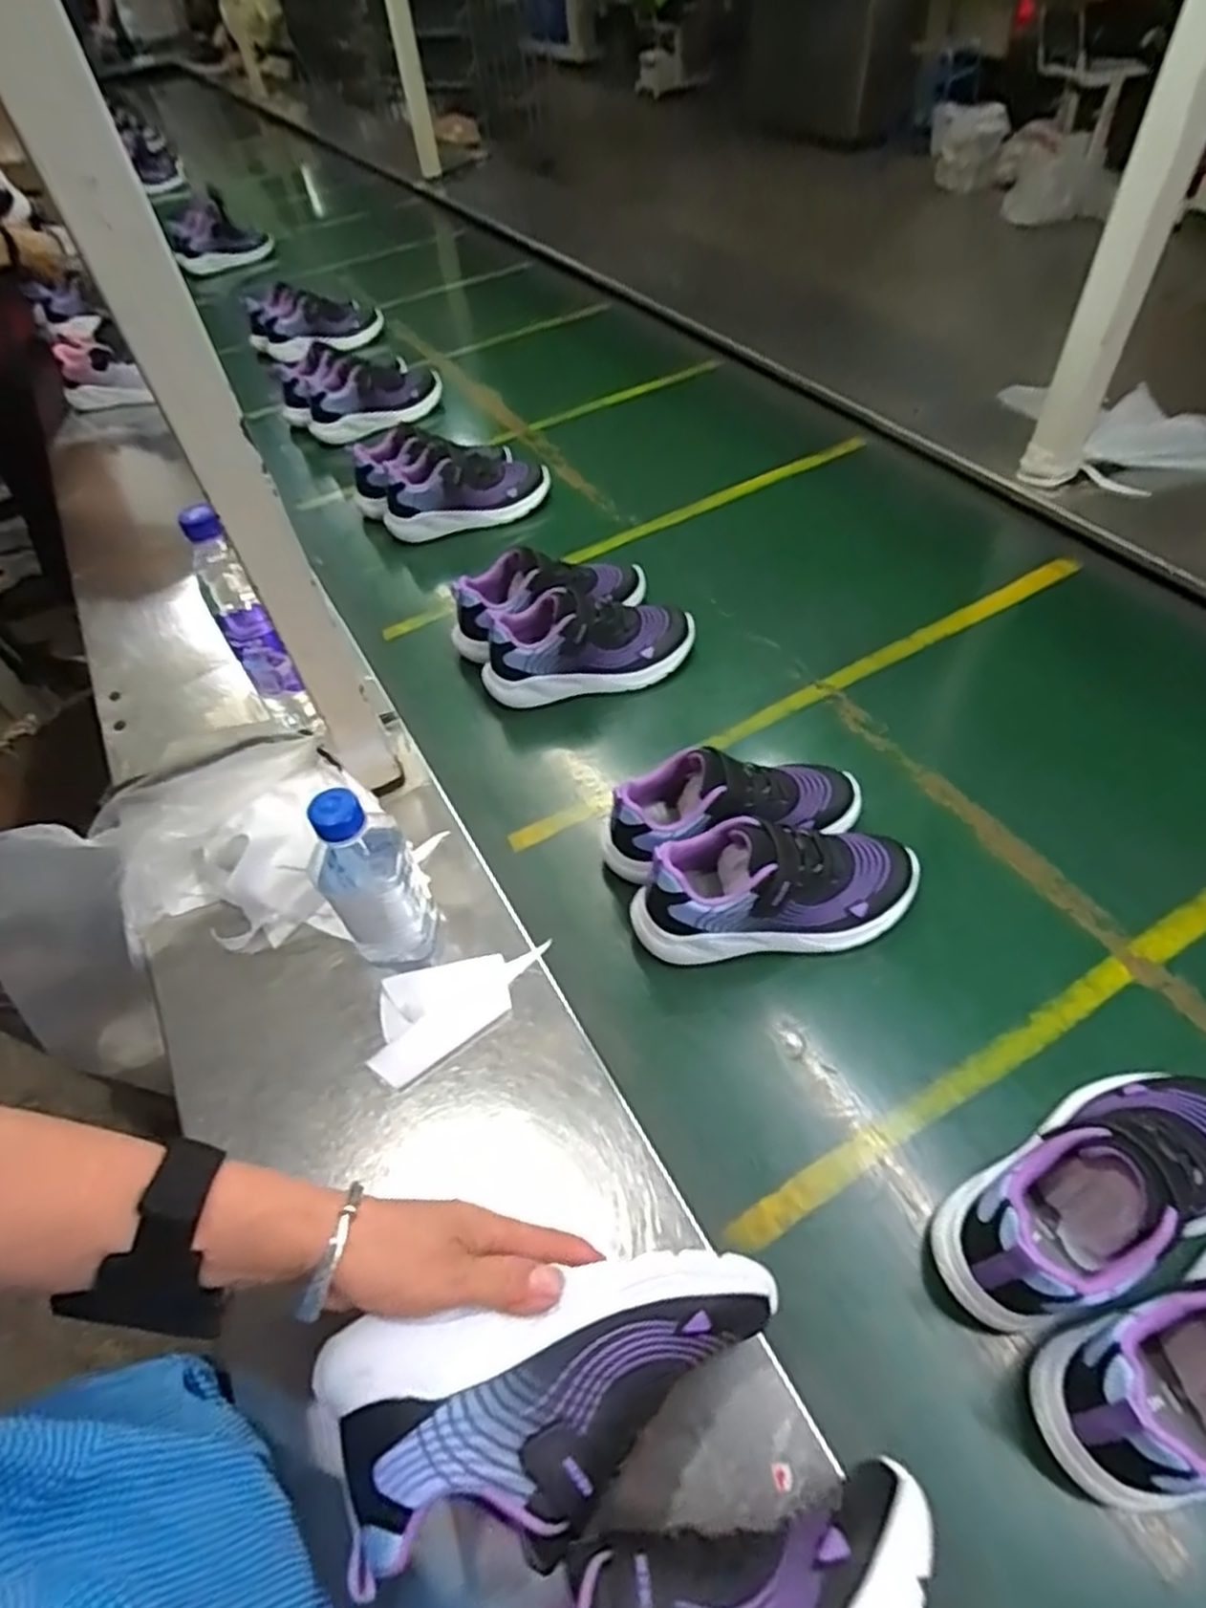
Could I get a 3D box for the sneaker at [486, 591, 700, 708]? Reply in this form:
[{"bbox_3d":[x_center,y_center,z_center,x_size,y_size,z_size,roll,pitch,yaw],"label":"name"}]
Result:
[{"bbox_3d":[-0.013,-0.160,0.783,0.217,0.108,0.077,-11,52,-3],"label":"sneaker"}]

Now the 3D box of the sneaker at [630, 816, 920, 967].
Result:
[{"bbox_3d":[0.133,0.062,0.578,0.210,0.093,0.071,-7,52,1],"label":"sneaker"}]

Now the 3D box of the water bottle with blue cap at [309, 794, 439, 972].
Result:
[{"bbox_3d":[-0.159,0.048,0.531,0.068,0.158,0.059,4,53,10],"label":"water bottle with blue cap"}]

